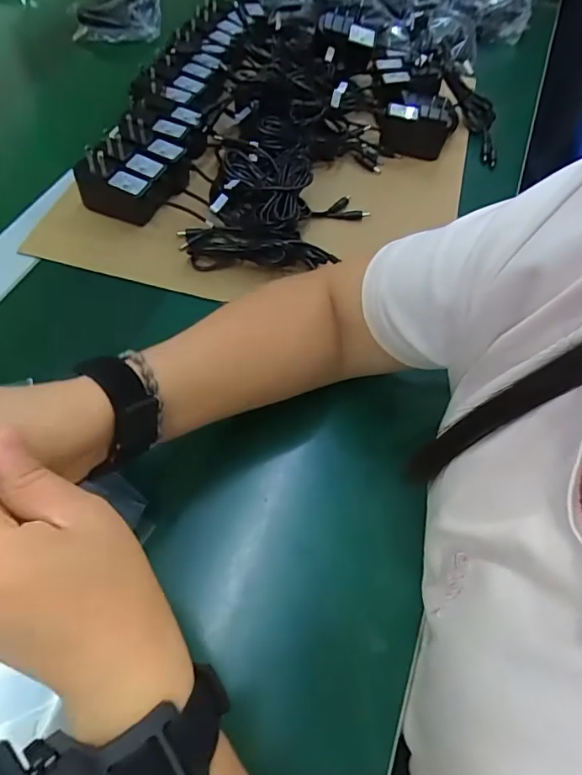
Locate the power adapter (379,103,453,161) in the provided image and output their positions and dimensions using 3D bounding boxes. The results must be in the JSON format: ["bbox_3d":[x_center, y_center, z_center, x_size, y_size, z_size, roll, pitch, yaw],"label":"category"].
[{"bbox_3d":[0.139,-0.286,0.561,0.072,0.050,0.029,5,57,-1],"label":"power adapter"}]

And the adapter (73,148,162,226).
[{"bbox_3d":[-0.162,-0.185,0.473,0.074,0.054,0.030,25,59,12],"label":"adapter"}]

